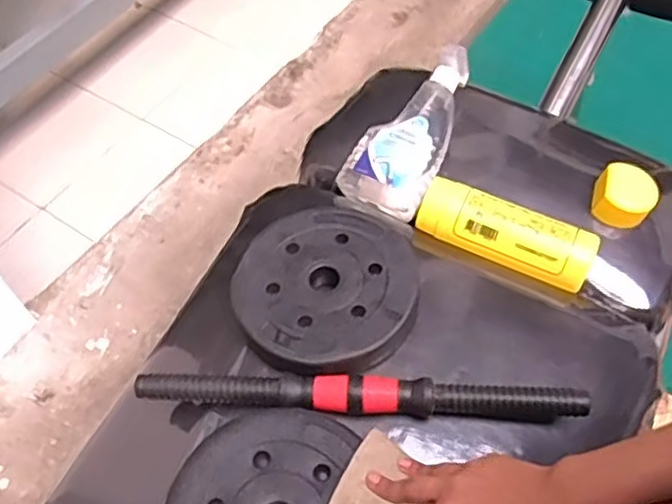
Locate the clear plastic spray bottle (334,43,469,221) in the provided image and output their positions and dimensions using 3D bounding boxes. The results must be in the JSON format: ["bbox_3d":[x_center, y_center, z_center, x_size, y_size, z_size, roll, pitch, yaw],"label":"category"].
[{"bbox_3d":[0.089,-0.146,0.807,0.103,0.048,0.213,26,74,17],"label":"clear plastic spray bottle"}]

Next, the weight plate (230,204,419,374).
[{"bbox_3d":[-0.011,0.031,0.679,0.168,0.026,0.175,0,56,0],"label":"weight plate"}]

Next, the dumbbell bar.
[{"bbox_3d":[0.017,0.120,0.611,0.380,0.028,0.034,2,56,2],"label":"dumbbell bar"}]

